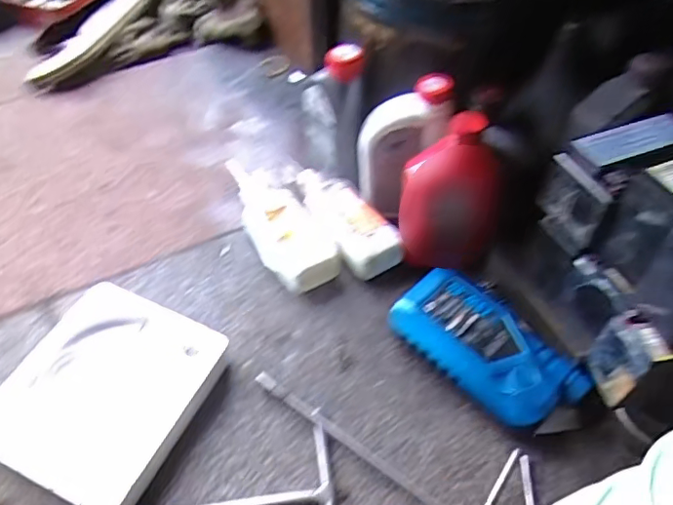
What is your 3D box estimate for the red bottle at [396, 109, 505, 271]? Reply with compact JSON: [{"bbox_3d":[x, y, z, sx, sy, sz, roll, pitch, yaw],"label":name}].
[{"bbox_3d":[0.147,-0.073,0.726,0.116,0.214,0.065,-14,51,-10],"label":"red bottle"}]

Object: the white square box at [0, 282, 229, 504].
[{"bbox_3d":[-0.277,0.164,0.663,0.229,0.047,0.237,21,53,17],"label":"white square box"}]

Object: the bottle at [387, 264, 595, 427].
[{"bbox_3d":[0.181,0.122,0.686,0.124,0.061,0.227,-33,57,-24],"label":"bottle"}]

